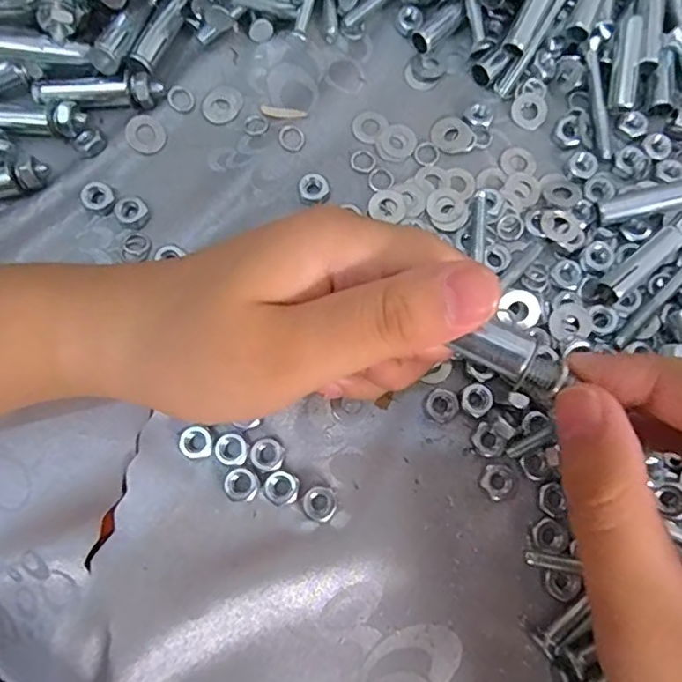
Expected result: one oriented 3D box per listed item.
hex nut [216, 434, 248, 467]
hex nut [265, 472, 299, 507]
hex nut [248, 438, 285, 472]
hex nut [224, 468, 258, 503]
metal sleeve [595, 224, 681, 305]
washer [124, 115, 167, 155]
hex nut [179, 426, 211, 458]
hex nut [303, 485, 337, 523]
[{"bbox_3d":[-0.043,0.042,0.213,0.012,0.004,0.012,1,76,-1],"label":"hex nut"},{"bbox_3d":[-0.023,0.057,0.211,0.013,0.004,0.012,-14,77,-4],"label":"hex nut"},{"bbox_3d":[-0.029,0.044,0.213,0.013,0.004,0.013,35,78,7],"label":"hex nut"},{"bbox_3d":[-0.038,0.056,0.210,0.012,0.005,0.013,6,76,1],"label":"hex nut"},{"bbox_3d":[0.123,-0.031,0.226,0.044,0.009,0.011,-39,80,-10],"label":"metal sleeve"},{"bbox_3d":[-0.087,-0.093,0.245,0.016,0.004,0.018,-30,78,-8],"label":"washer"},{"bbox_3d":[-0.057,0.040,0.213,0.012,0.004,0.011,-5,76,-2],"label":"hex nut"},{"bbox_3d":[-0.008,0.063,0.211,0.013,0.004,0.013,39,79,8],"label":"hex nut"}]

